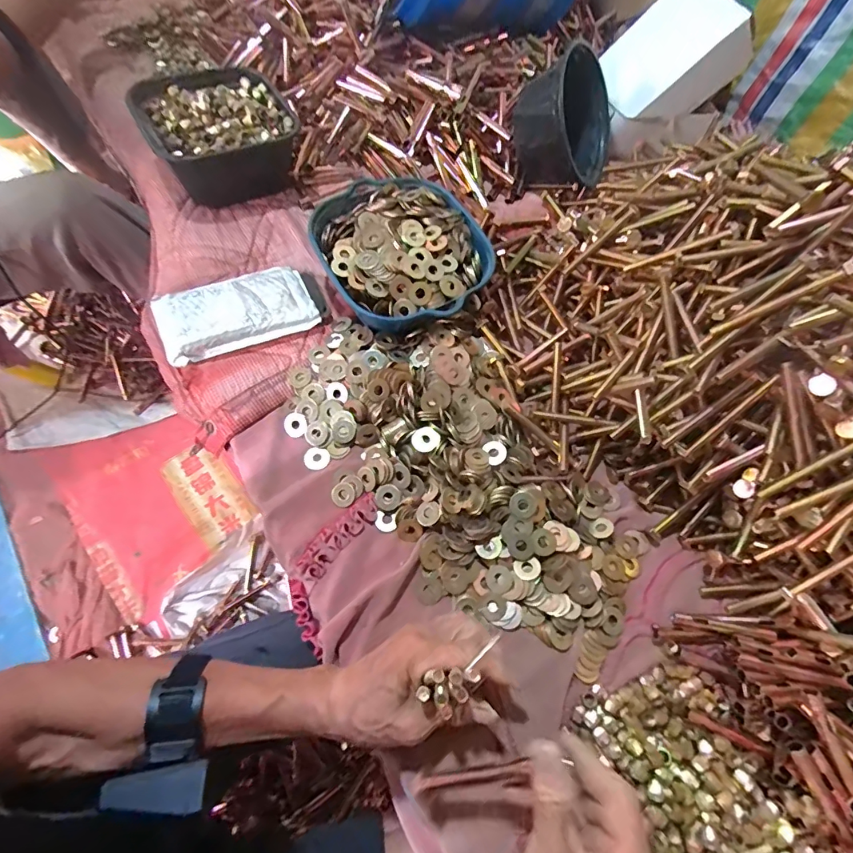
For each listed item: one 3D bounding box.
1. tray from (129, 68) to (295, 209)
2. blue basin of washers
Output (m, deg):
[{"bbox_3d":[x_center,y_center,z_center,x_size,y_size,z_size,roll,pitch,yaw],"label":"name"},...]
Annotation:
[{"bbox_3d":[-0.259,-0.373,0.579,0.164,0.081,0.166,-29,72,-17],"label":"tray"},{"bbox_3d":[-0.024,-0.203,0.530,0.184,0.062,0.195,2,66,-5],"label":"blue basin of washers"}]

